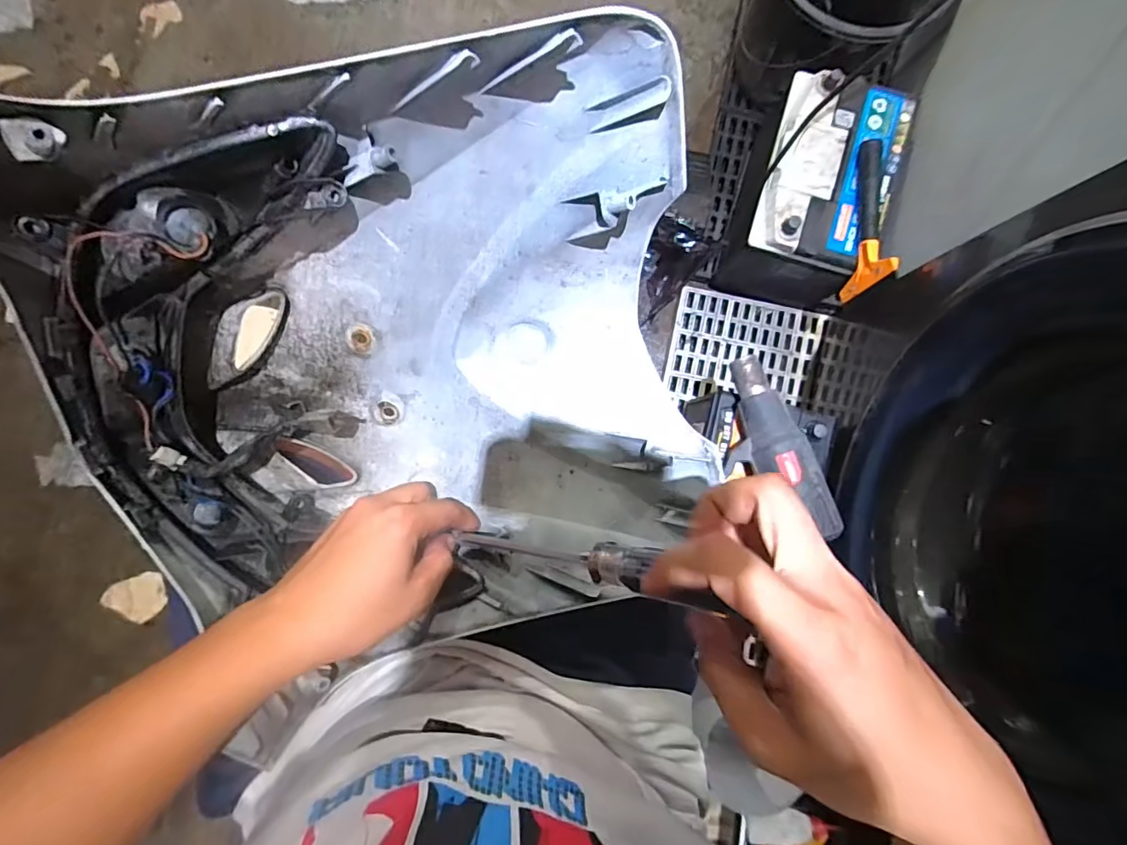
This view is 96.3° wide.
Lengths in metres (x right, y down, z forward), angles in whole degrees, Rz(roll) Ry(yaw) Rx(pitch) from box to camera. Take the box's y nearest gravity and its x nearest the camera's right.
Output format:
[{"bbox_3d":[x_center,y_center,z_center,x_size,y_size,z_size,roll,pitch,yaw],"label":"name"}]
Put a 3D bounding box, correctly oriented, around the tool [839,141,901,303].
[{"bbox_3d":[0.400,-0.267,0.657,0.031,0.086,0.197,5,86,-1],"label":"tool"}]

